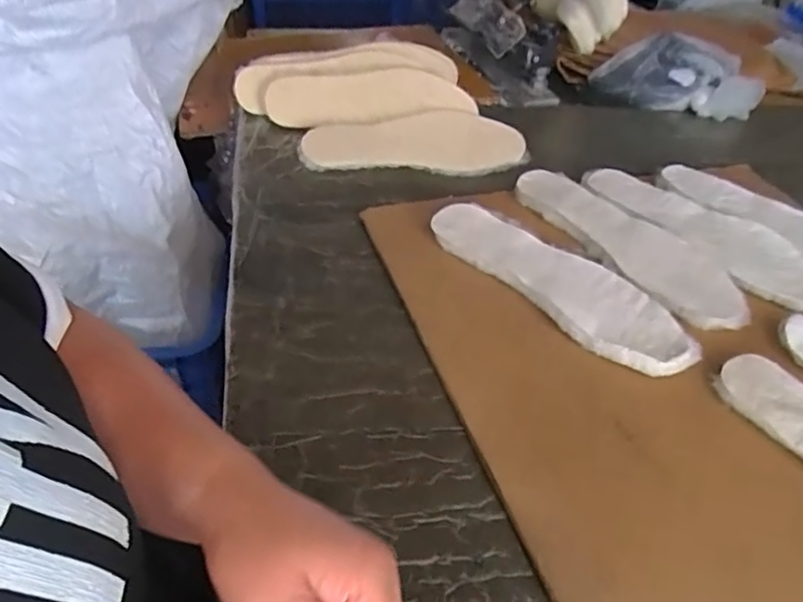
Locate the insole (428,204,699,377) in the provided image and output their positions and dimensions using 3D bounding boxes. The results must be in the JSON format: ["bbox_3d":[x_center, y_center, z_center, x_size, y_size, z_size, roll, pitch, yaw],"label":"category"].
[{"bbox_3d":[0.153,-0.025,0.596,0.095,0.019,0.284,-32,55,-31],"label":"insole"}]

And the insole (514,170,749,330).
[{"bbox_3d":[0.243,-0.070,0.649,0.095,0.007,0.283,-21,48,-25],"label":"insole"}]

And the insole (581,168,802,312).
[{"bbox_3d":[0.342,-0.085,0.678,0.110,0.013,0.283,-23,49,-27],"label":"insole"}]

